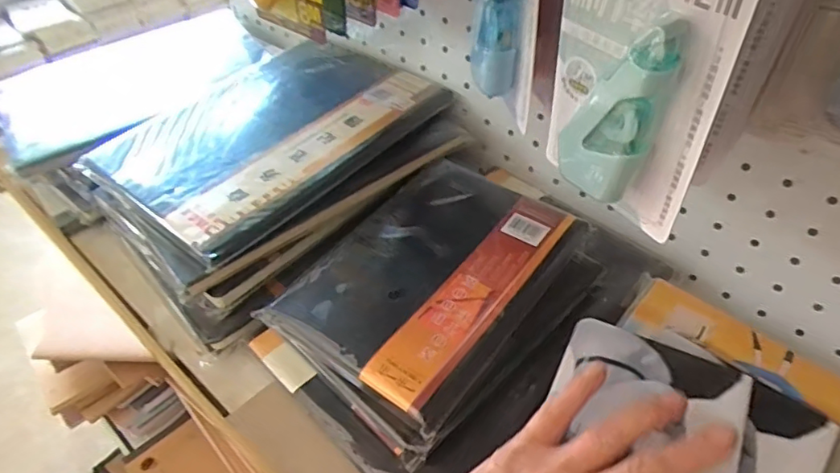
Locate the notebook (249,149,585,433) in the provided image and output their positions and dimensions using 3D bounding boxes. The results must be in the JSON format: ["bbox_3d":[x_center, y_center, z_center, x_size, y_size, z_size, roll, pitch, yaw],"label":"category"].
[{"bbox_3d":[0.009,0.017,0.380,0.134,0.013,0.187,27,50,27],"label":"notebook"}]

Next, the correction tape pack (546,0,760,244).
[{"bbox_3d":[0.084,-0.076,0.233,0.022,0.142,0.082,-27,49,-24],"label":"correction tape pack"}]

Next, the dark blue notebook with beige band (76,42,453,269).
[{"bbox_3d":[-0.111,-0.087,0.457,0.147,0.014,0.250,37,56,21],"label":"dark blue notebook with beige band"}]

